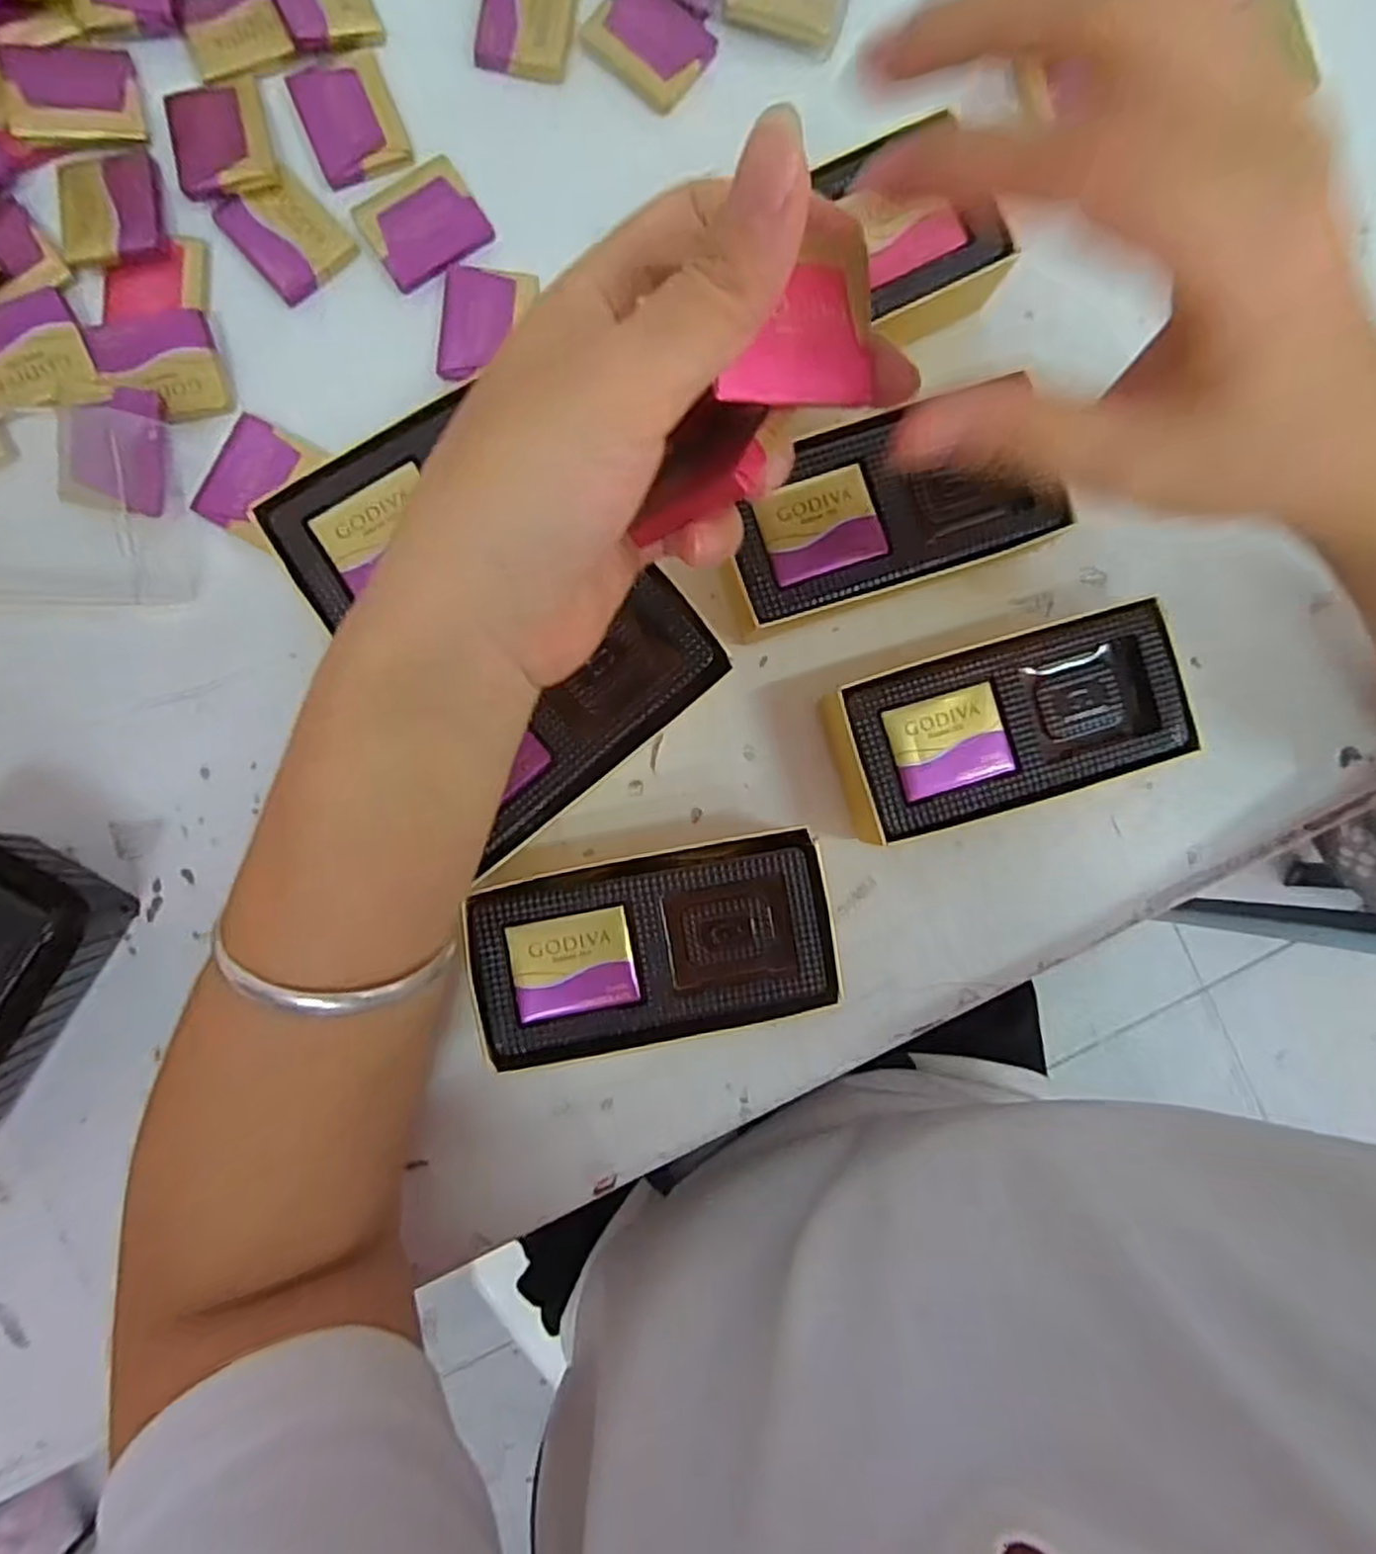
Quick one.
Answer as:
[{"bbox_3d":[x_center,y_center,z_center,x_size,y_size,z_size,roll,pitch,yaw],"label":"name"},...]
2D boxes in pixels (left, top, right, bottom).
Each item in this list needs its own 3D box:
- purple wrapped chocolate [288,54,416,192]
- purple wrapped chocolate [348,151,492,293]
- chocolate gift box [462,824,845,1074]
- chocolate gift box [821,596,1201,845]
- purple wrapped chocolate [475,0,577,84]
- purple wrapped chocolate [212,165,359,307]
[{"bbox_3d":[-0.118,-0.231,0.259,0.032,0.004,0.043,-22,91,-3],"label":"purple wrapped chocolate"},{"bbox_3d":[-0.093,-0.196,0.259,0.040,0.004,0.035,-35,91,-2],"label":"purple wrapped chocolate"},{"bbox_3d":[-0.011,0.055,0.253,0.115,0.034,0.061,-11,91,-4],"label":"chocolate gift box"},{"bbox_3d":[0.106,-0.019,0.258,0.118,0.031,0.055,-16,90,-3],"label":"chocolate gift box"},{"bbox_3d":[-0.057,-0.271,0.260,0.032,0.004,0.043,9,89,-3],"label":"purple wrapped chocolate"},{"bbox_3d":[-0.140,-0.190,0.256,0.032,0.004,0.039,-41,92,-2],"label":"purple wrapped chocolate"}]

